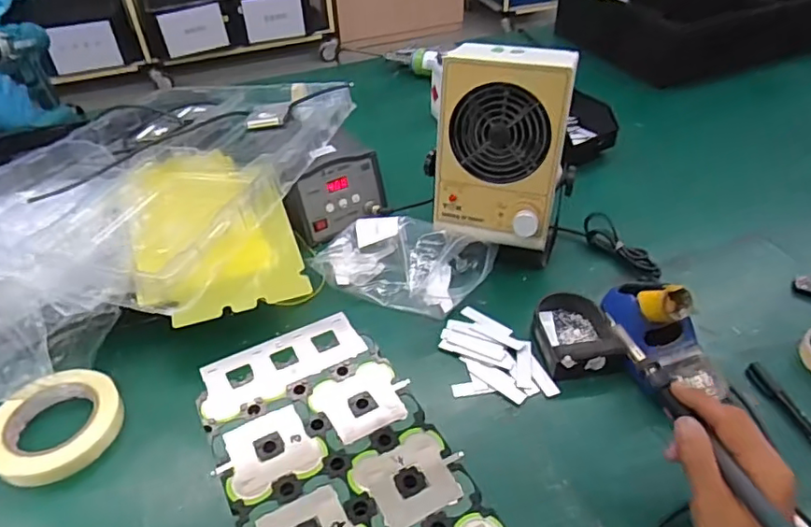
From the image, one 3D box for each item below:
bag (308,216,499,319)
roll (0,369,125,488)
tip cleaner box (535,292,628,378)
[{"bbox_3d":[-0.004,-0.002,0.688,0.217,0.059,0.113,4,42,8],"label":"bag"},{"bbox_3d":[-0.342,0.157,0.551,0.101,0.027,0.116,32,52,33],"label":"roll"},{"bbox_3d":[0.186,0.072,0.618,0.085,0.038,0.116,-4,41,-2],"label":"tip cleaner box"}]

